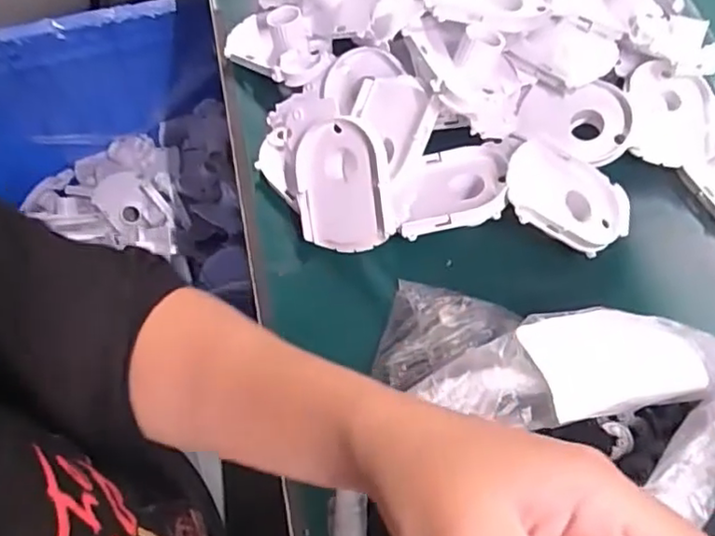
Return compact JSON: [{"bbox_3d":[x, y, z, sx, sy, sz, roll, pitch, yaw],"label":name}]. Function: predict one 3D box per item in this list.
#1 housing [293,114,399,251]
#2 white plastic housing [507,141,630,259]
[{"bbox_3d":[-0.010,-0.055,0.425,0.067,0.019,0.086,-9,96,26],"label":"housing"},{"bbox_3d":[0.146,-0.047,0.436,0.097,0.013,0.072,24,59,-15],"label":"white plastic housing"}]

